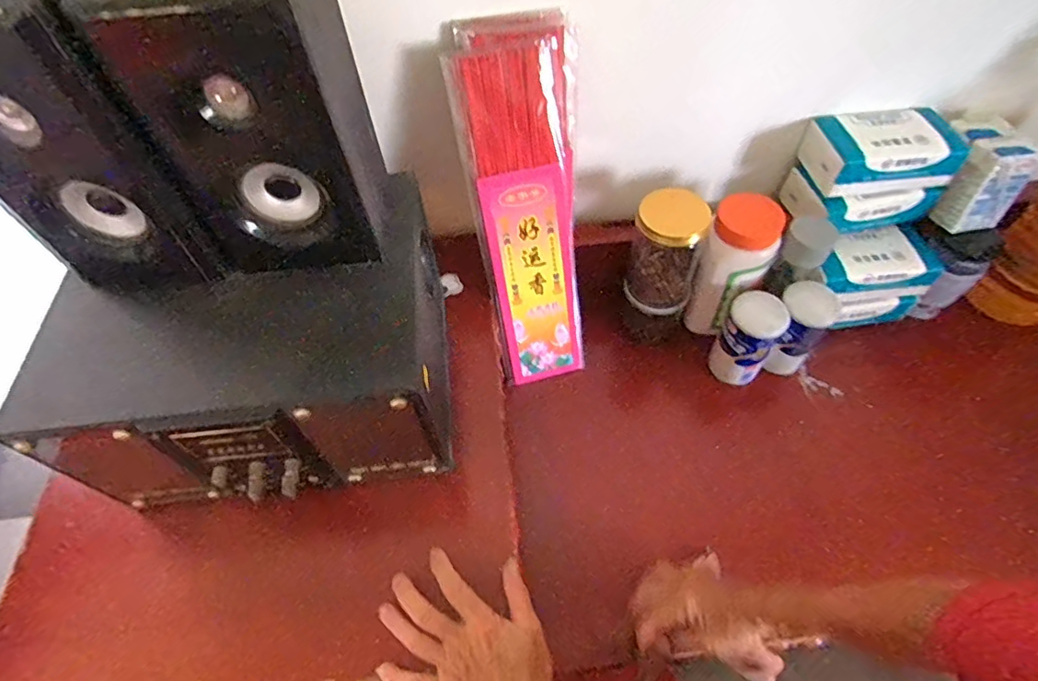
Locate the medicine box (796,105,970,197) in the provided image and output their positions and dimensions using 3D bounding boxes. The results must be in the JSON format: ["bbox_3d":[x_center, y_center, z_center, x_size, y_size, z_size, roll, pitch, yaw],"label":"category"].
[{"bbox_3d":[0.441,-0.233,0.655,0.162,0.057,0.089,-4,56,-1],"label":"medicine box"}]

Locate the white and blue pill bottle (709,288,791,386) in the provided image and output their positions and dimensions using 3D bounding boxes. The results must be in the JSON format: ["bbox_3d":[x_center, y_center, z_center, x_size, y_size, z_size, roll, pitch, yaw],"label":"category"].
[{"bbox_3d":[0.288,0.001,0.686,0.065,0.131,0.067,26,61,19],"label":"white and blue pill bottle"}]

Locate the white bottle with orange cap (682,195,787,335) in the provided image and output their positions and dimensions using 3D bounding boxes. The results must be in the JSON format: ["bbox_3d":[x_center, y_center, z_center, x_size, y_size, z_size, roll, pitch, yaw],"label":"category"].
[{"bbox_3d":[0.267,-0.086,0.686,0.080,0.180,0.092,24,60,17],"label":"white bottle with orange cap"}]

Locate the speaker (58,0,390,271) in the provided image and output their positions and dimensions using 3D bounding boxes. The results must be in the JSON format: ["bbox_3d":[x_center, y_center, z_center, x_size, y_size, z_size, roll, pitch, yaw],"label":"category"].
[{"bbox_3d":[-0.184,-0.173,0.404,0.122,0.205,0.130,-1,56,1],"label":"speaker"}]

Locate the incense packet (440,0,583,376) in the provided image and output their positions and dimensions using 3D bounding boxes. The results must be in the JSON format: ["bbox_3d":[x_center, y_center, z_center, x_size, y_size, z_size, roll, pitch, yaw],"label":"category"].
[{"bbox_3d":[0.015,-0.130,0.625,0.122,0.420,0.032,-14,33,-7],"label":"incense packet"}]

